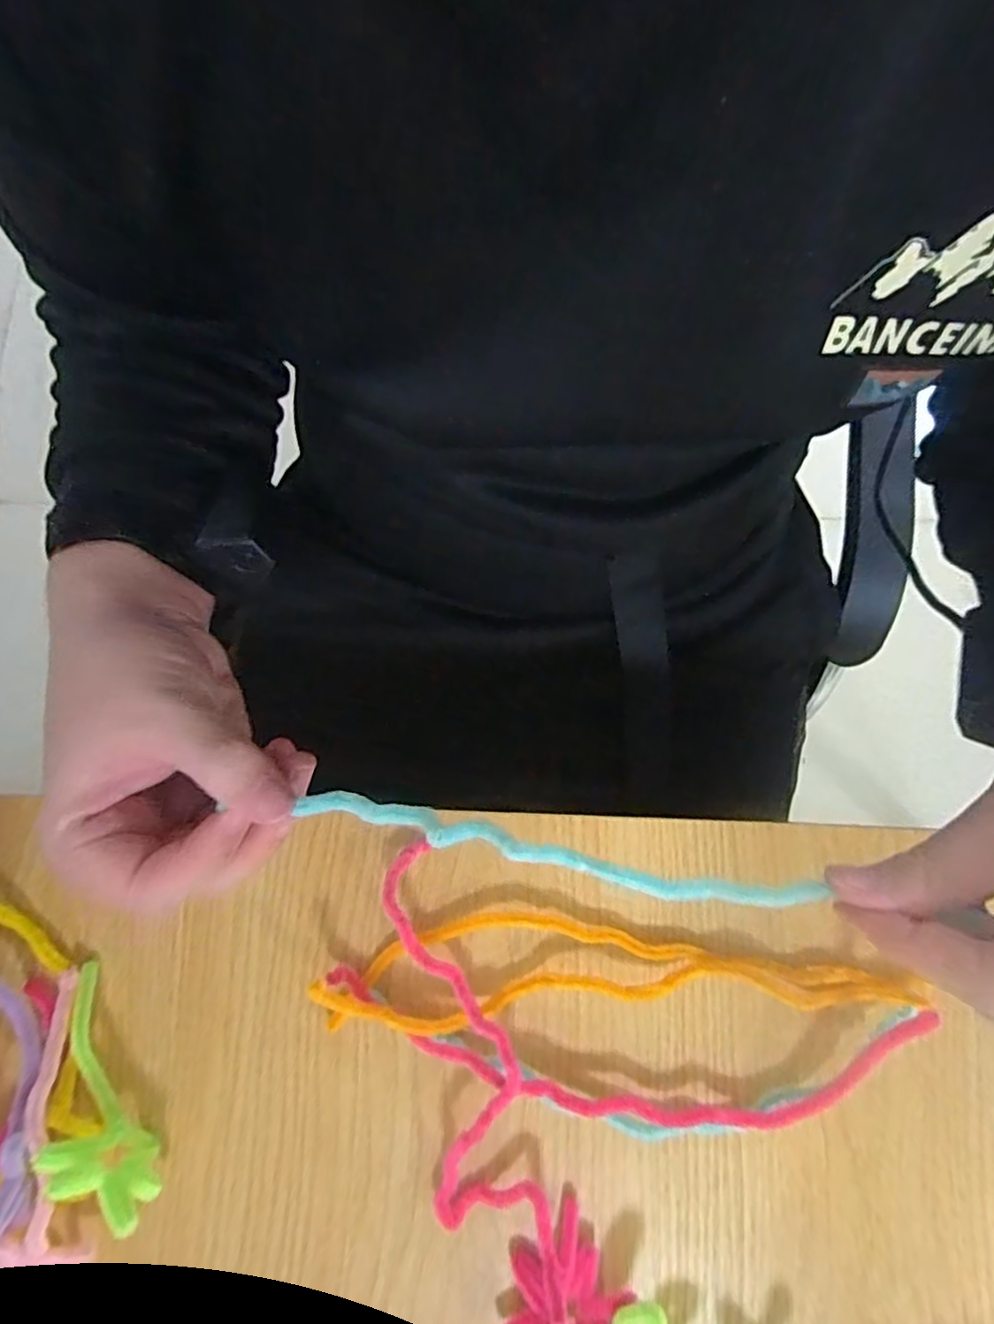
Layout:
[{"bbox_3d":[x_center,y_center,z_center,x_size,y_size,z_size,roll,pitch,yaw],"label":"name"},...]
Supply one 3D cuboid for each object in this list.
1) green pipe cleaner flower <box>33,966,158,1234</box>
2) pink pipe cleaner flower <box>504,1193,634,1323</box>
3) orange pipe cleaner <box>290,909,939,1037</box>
[{"bbox_3d":[-0.173,0.184,0.262,0.023,0.037,0.098,-27,79,-5],"label":"green pipe cleaner flower"},{"bbox_3d":[0.029,0.254,0.252,0.047,0.025,0.052,6,78,2],"label":"pink pipe cleaner flower"},{"bbox_3d":[0.049,0.135,0.281,0.264,0.017,0.045,-3,78,0],"label":"orange pipe cleaner"}]

